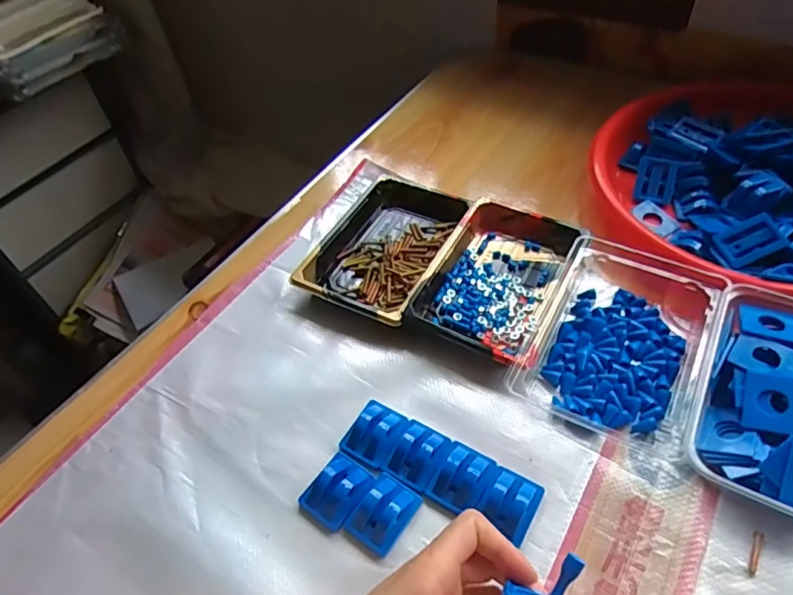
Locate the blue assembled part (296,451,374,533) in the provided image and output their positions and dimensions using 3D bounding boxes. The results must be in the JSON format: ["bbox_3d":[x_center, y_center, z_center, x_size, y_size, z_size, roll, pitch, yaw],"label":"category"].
[{"bbox_3d":[-0.040,0.128,0.369,0.037,0.016,0.044,27,56,26],"label":"blue assembled part"}]

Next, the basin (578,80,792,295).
[{"bbox_3d":[0.336,-0.108,0.510,0.282,0.061,0.282,-3,49,3],"label":"basin"}]

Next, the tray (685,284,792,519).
[{"bbox_3d":[0.261,0.071,0.368,0.107,0.036,0.164,21,54,22],"label":"tray"}]

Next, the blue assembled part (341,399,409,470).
[{"bbox_3d":[-0.015,0.095,0.391,0.035,0.014,0.043,24,55,24],"label":"blue assembled part"}]

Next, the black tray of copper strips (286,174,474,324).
[{"bbox_3d":[-0.008,-0.050,0.510,0.106,0.022,0.161,20,54,22],"label":"black tray of copper strips"}]

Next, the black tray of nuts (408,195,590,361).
[{"bbox_3d":[0.086,-0.021,0.474,0.098,0.023,0.157,21,54,22],"label":"black tray of nuts"}]

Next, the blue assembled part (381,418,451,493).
[{"bbox_3d":[0.015,0.106,0.380,0.034,0.014,0.044,22,54,23],"label":"blue assembled part"}]

